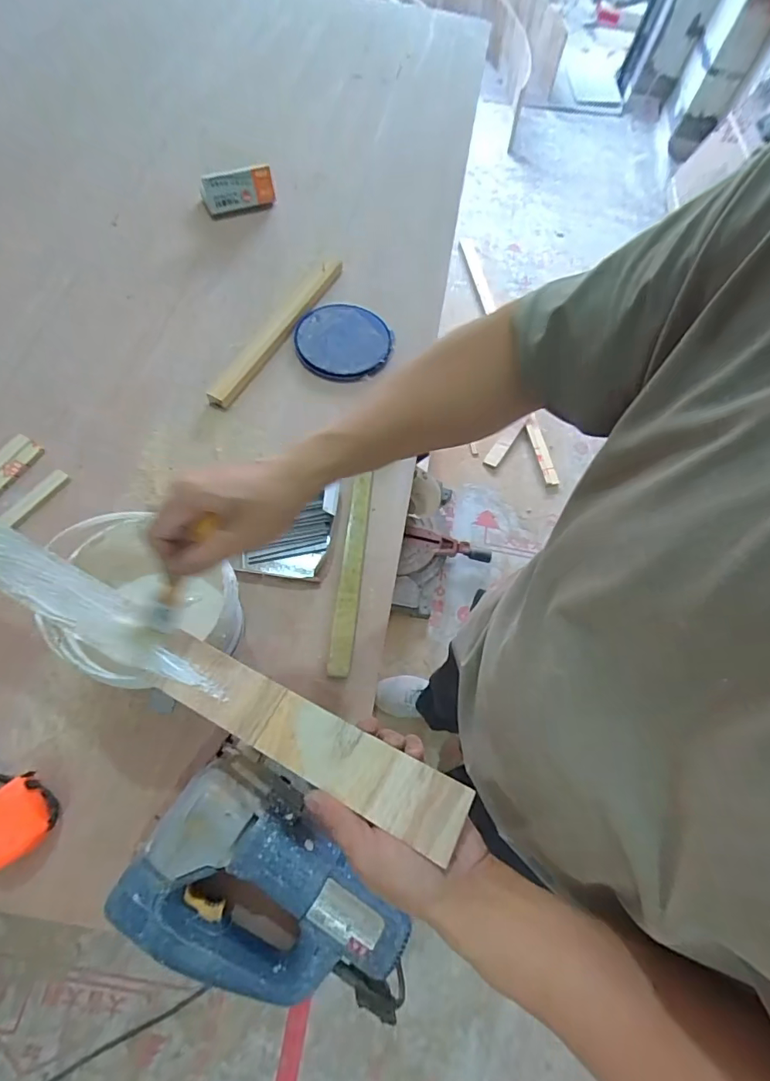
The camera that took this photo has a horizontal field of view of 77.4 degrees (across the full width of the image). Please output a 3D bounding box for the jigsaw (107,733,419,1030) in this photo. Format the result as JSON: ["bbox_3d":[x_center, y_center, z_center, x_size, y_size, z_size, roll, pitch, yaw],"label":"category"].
[{"bbox_3d":[-0.095,0.337,0.445,0.271,0.071,0.175,31,67,8],"label":"jigsaw"}]

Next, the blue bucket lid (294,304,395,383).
[{"bbox_3d":[-0.065,-0.324,0.769,0.151,0.018,0.146,2,66,-5],"label":"blue bucket lid"}]

